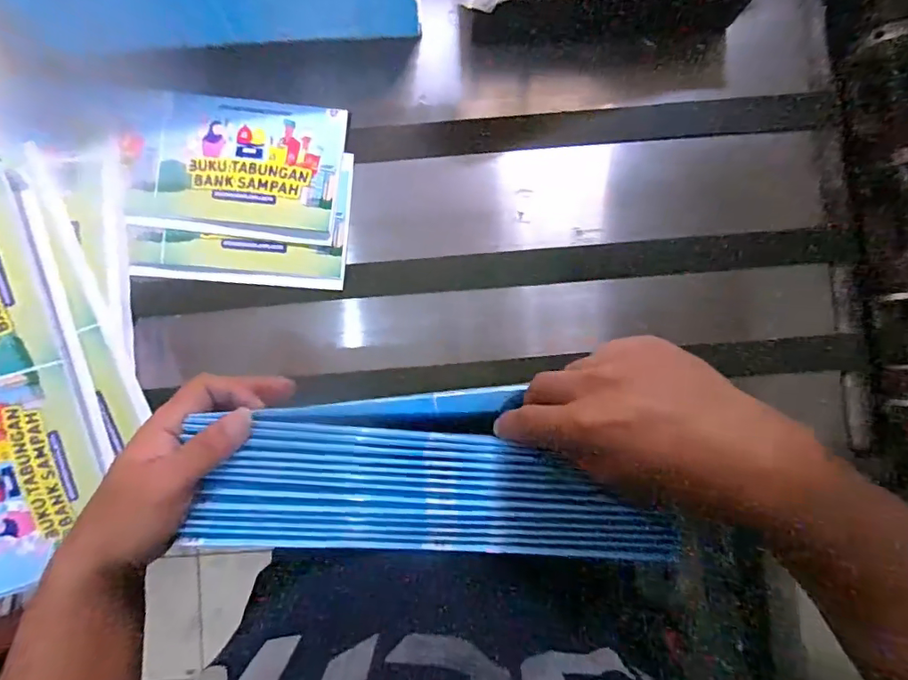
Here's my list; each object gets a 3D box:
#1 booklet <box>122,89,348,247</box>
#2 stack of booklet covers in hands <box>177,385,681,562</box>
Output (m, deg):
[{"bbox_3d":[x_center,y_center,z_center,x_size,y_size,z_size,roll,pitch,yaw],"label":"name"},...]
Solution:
[{"bbox_3d":[-0.185,-0.148,0.430,0.177,0.011,0.117,6,87,-2],"label":"booklet"},{"bbox_3d":[-0.010,0.087,0.329,0.296,0.020,0.107,6,87,-2],"label":"stack of booklet covers in hands"}]

